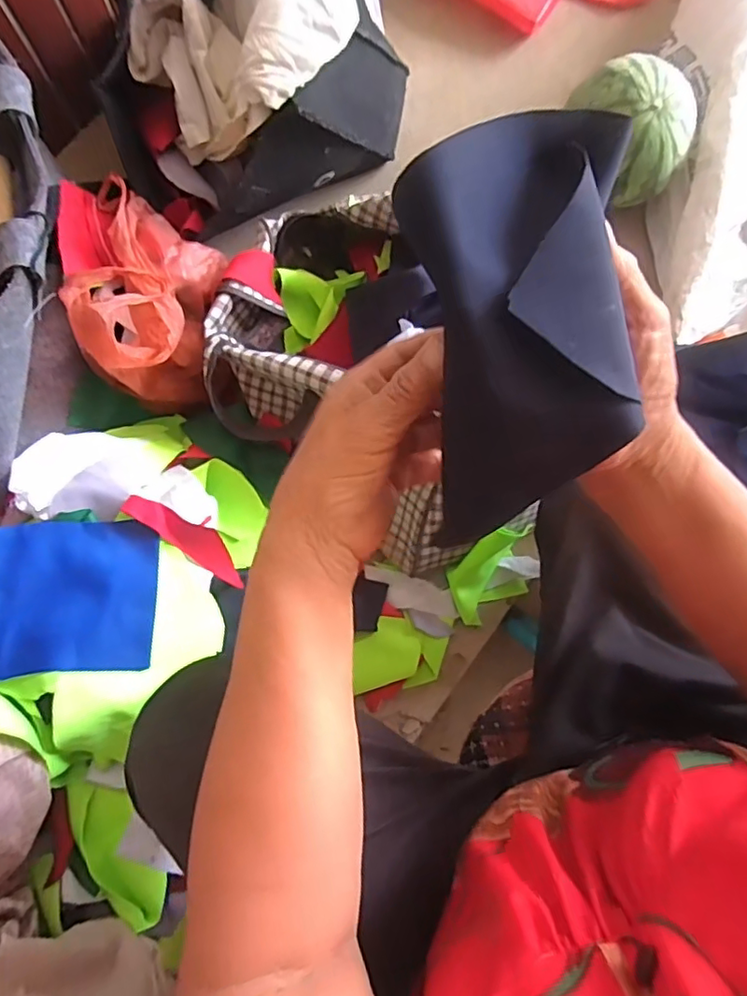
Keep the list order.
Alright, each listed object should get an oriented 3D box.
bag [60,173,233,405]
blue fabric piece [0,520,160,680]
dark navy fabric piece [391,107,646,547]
[{"bbox_3d":[-0.266,-0.245,0.680,0.150,0.156,0.248,-1,78,0],"label":"bag"},{"bbox_3d":[-0.295,0.094,0.554,0.158,0.015,0.150,-4,67,-13],"label":"blue fabric piece"},{"bbox_3d":[0.058,-0.068,0.233,0.087,0.040,0.169,-2,100,0],"label":"dark navy fabric piece"}]

